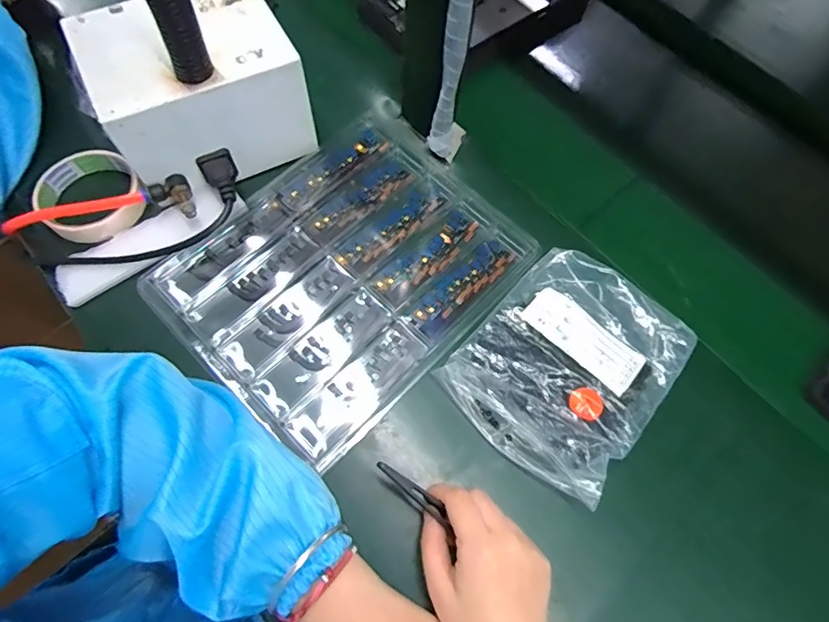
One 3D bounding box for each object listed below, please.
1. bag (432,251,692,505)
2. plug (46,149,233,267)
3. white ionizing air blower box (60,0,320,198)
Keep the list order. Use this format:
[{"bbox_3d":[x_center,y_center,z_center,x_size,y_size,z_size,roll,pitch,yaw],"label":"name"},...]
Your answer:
[{"bbox_3d":[0.122,0.041,0.377,0.140,0.027,0.169,41,71,14],"label":"bag"},{"bbox_3d":[-0.216,-0.067,0.405,0.171,0.028,0.060,-39,73,-3],"label":"plug"},{"bbox_3d":[-0.188,-0.194,0.417,0.155,0.099,0.129,-27,70,-14],"label":"white ionizing air blower box"}]

